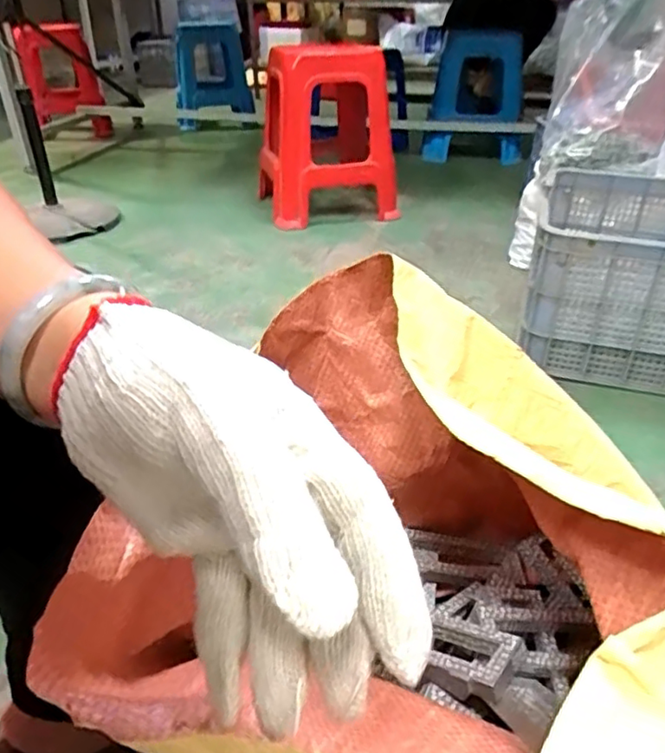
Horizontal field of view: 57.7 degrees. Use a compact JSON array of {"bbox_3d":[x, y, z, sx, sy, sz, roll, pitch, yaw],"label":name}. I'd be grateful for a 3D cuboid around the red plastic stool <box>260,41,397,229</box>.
[{"bbox_3d":[-0.017,-0.710,1.800,0.393,0.478,0.377,-5,34,-7],"label":"red plastic stool"}]

